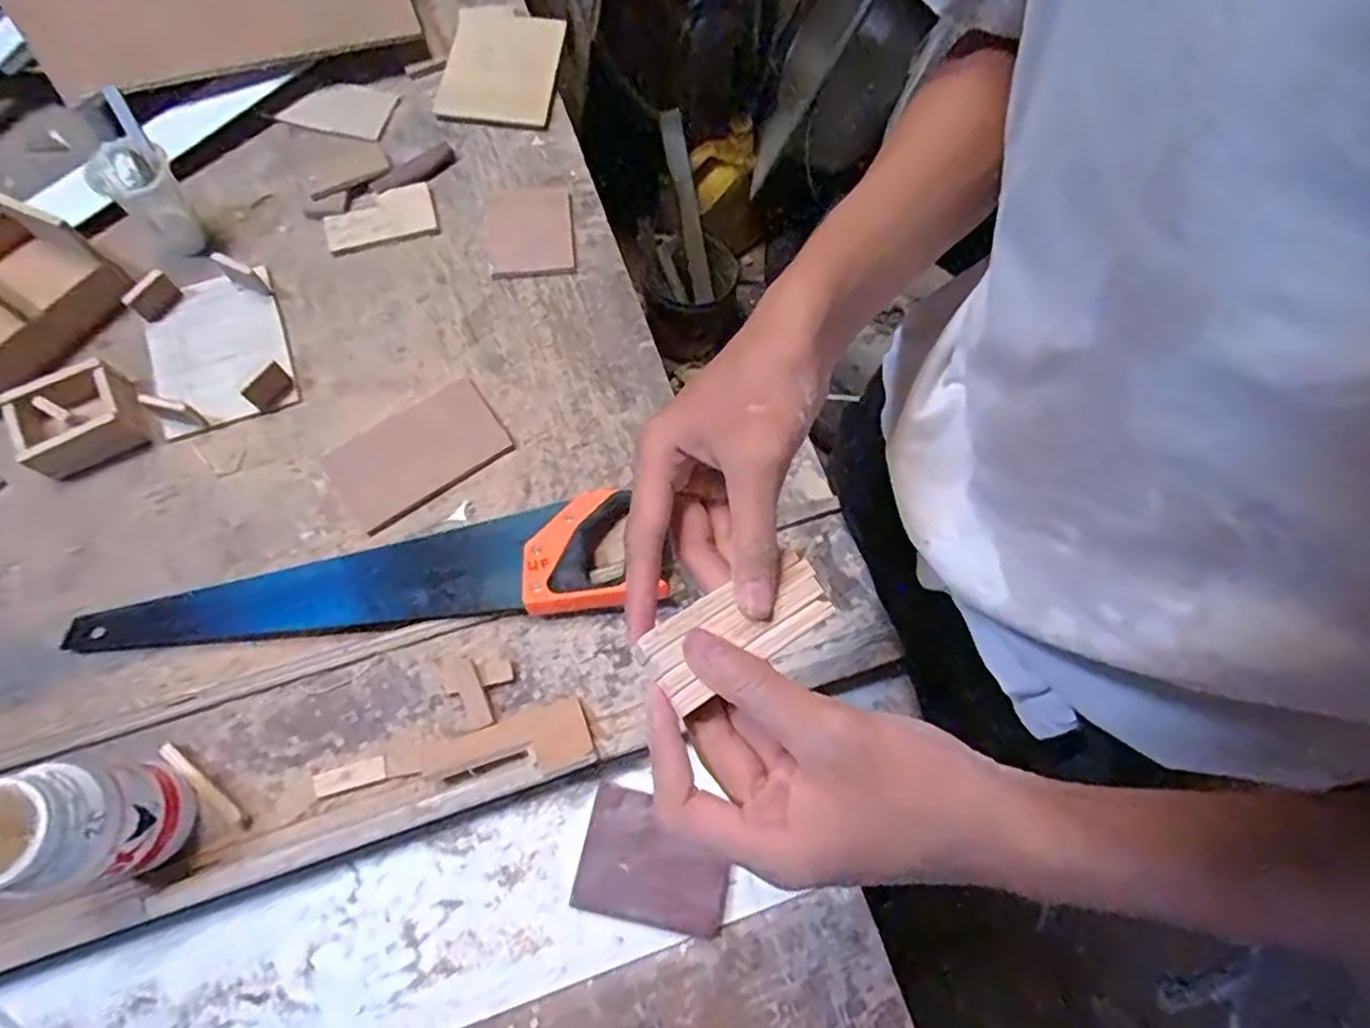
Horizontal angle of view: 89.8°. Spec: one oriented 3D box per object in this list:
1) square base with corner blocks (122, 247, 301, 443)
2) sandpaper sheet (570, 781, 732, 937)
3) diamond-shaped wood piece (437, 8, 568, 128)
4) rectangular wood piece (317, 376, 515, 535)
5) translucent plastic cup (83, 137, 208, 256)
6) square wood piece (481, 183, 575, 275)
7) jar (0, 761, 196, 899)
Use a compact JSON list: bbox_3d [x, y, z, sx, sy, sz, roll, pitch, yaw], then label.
[{"bbox_3d":[-0.465,-0.169,0.676,0.124,0.029,0.171,-20,72,-10],"label":"square base with corner blocks"},{"bbox_3d":[-0.021,0.268,0.535,0.114,0.012,0.087,11,63,5],"label":"sandpaper sheet"},{"bbox_3d":[-0.221,-0.542,0.831,0.133,0.013,0.166,6,80,-2],"label":"diamond-shaped wood piece"},{"bbox_3d":[-0.256,-0.060,0.660,0.158,0.012,0.093,-35,75,-14],"label":"rectangular wood piece"},{"bbox_3d":[-0.533,-0.315,0.691,0.072,0.088,0.062,29,71,8],"label":"translucent plastic cup"},{"bbox_3d":[-0.174,-0.312,0.760,0.096,0.009,0.119,-6,70,-5],"label":"square wood piece"},{"bbox_3d":[-0.409,0.211,0.471,0.068,0.129,0.072,1,69,-3],"label":"jar"}]

